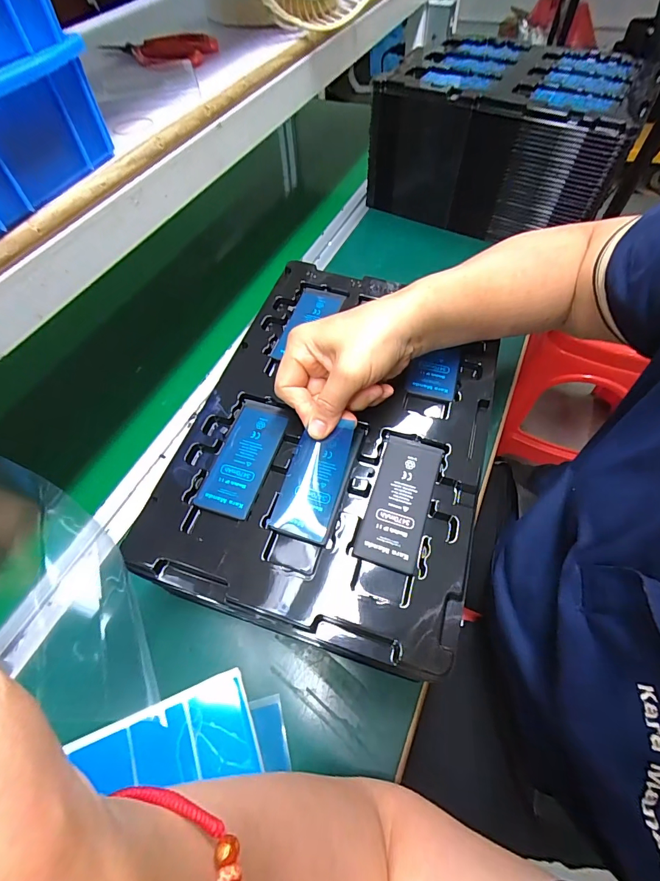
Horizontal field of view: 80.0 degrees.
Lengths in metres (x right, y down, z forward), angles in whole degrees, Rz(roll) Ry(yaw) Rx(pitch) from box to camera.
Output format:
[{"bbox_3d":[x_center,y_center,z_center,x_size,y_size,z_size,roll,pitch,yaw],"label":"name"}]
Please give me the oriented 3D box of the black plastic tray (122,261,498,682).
[{"bbox_3d":[0.008,-0.019,0.325,0.228,0.021,0.322,15,60,12],"label":"black plastic tray"}]

